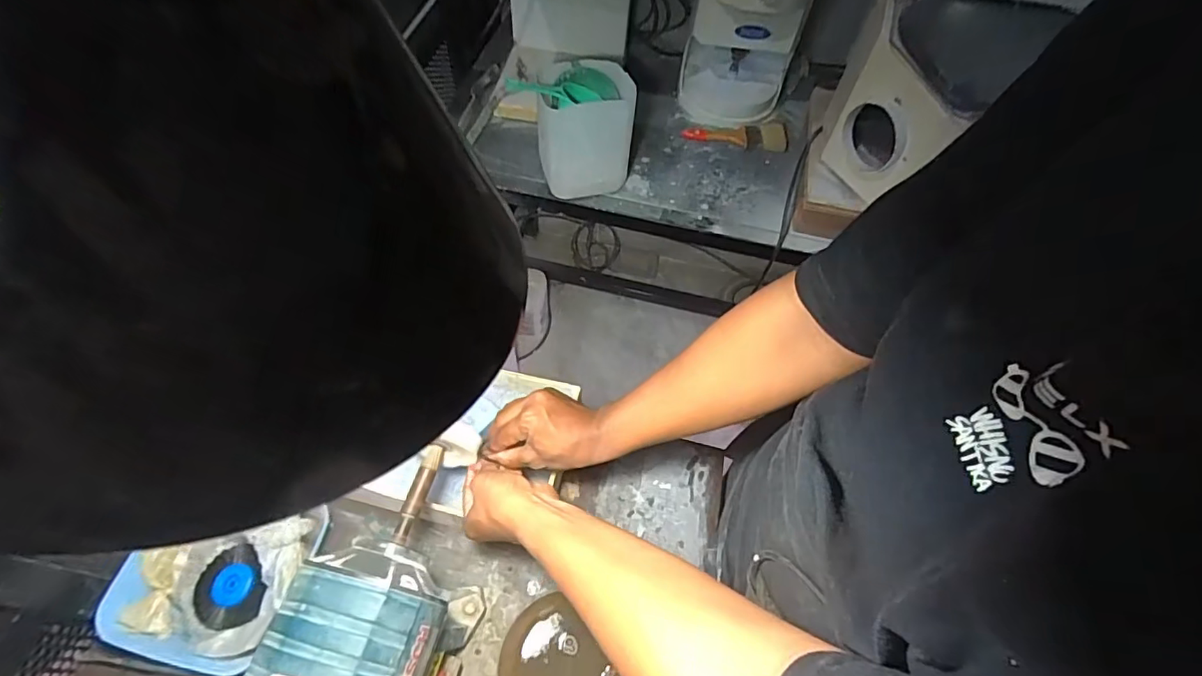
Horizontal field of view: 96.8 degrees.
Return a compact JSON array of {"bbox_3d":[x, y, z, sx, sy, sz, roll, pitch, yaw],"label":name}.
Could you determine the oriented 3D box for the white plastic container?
[{"bbox_3d":[-0.027,-0.353,0.919,0.156,0.174,0.135,2,58,-2],"label":"white plastic container"}]

